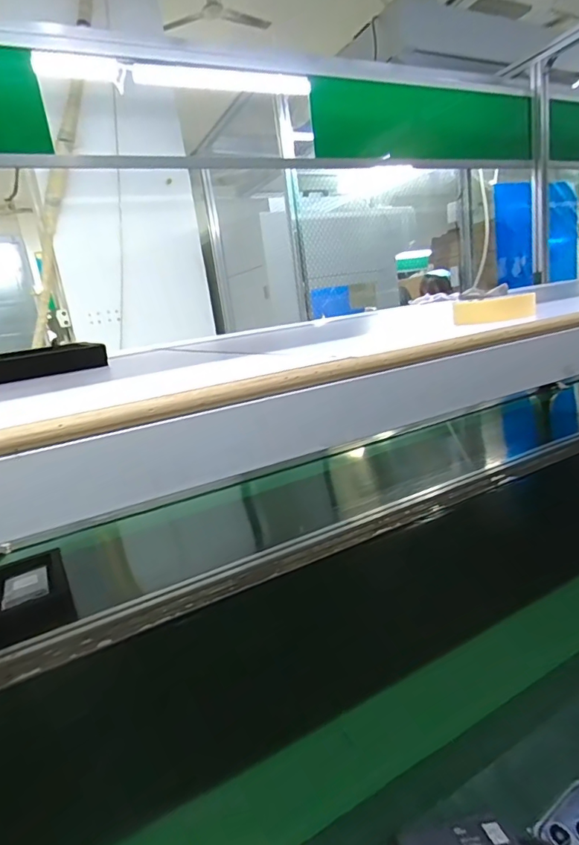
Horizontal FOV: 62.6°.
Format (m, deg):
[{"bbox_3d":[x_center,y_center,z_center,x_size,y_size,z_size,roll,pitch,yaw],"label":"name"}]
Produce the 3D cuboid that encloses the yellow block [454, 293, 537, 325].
[{"bbox_3d":[0.233,-0.130,0.544,0.085,0.028,0.025,-2,15,24],"label":"yellow block"}]

